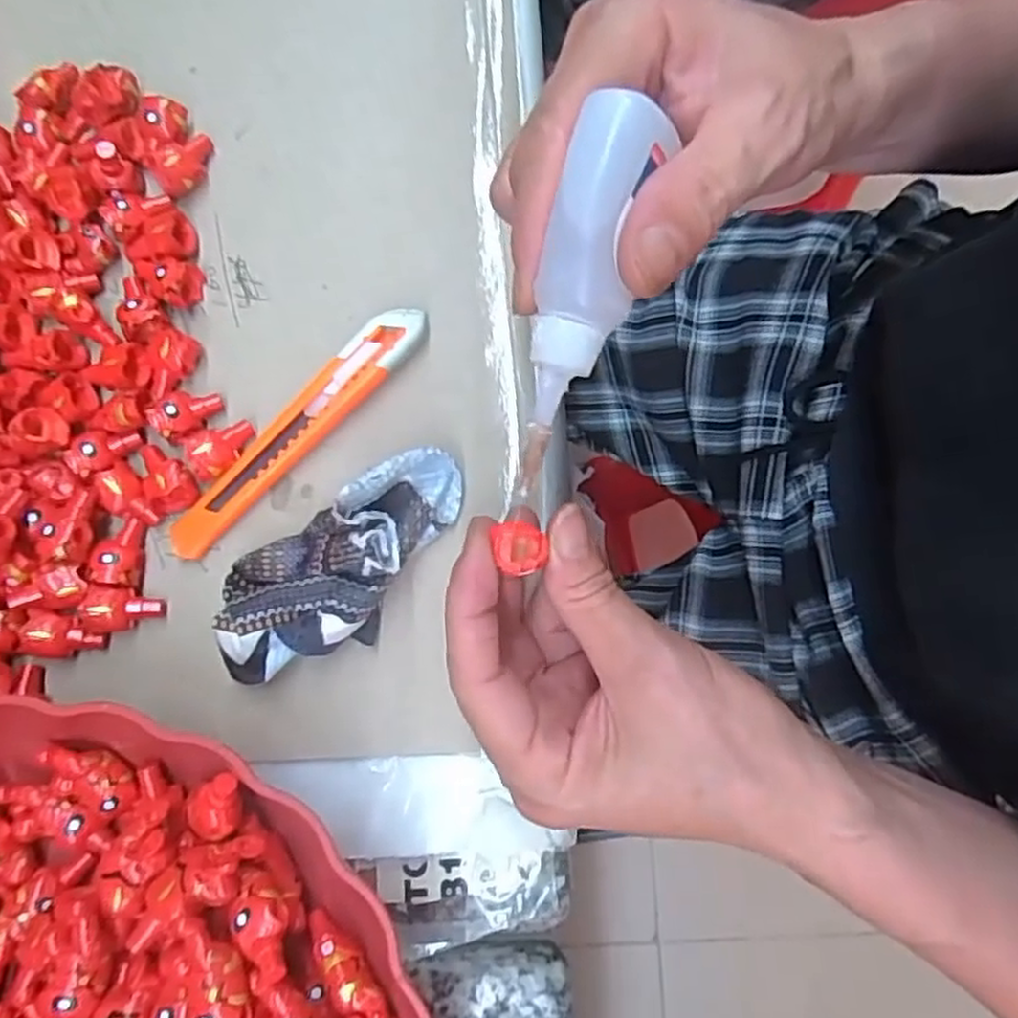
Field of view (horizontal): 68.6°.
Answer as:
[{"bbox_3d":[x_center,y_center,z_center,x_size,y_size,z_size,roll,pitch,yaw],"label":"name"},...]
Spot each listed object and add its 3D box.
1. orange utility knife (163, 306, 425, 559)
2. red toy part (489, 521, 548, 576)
[{"bbox_3d":[-0.077,-0.030,0.266,0.118,0.008,0.018,-43,81,-8],"label":"orange utility knife"},{"bbox_3d":[0.003,0.011,0.212,0.013,0.004,0.015,-7,78,-1],"label":"red toy part"}]

